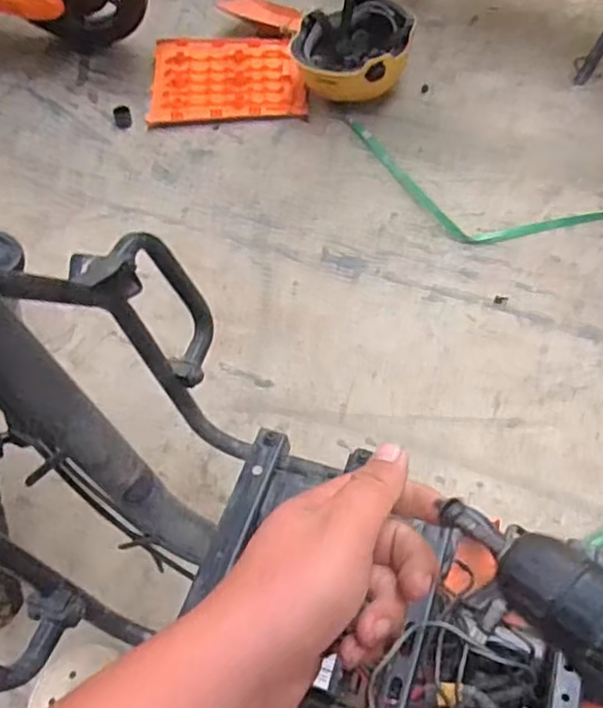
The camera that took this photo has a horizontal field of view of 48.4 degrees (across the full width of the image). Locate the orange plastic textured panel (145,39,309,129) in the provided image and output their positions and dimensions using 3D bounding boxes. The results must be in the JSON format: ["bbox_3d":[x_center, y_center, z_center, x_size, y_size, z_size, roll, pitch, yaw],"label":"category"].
[{"bbox_3d":[-0.161,-0.606,1.479,0.336,0.032,0.277,-2,55,-1],"label":"orange plastic textured panel"}]

